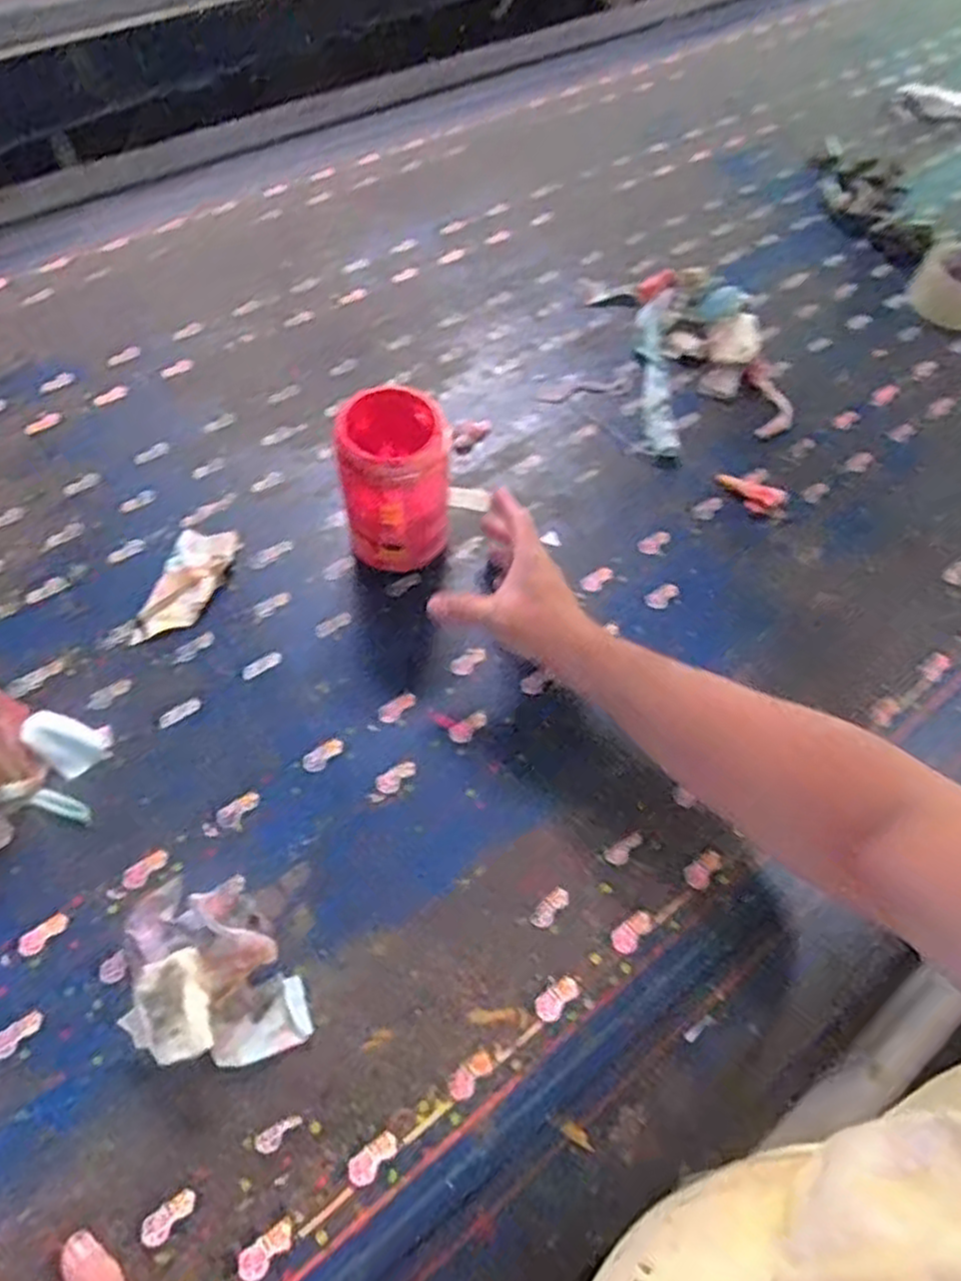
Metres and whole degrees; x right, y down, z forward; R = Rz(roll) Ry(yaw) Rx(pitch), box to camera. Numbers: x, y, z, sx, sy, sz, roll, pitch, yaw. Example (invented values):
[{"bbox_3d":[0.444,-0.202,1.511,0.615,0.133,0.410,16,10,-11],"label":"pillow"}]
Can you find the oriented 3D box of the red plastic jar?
[{"bbox_3d":[-0.071,-0.137,0.637,0.084,0.170,0.092,2,59,-3],"label":"red plastic jar"}]

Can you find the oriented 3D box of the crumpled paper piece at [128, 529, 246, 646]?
[{"bbox_3d":[-0.266,-0.053,0.669,0.049,0.019,0.126,14,60,5],"label":"crumpled paper piece"}]

